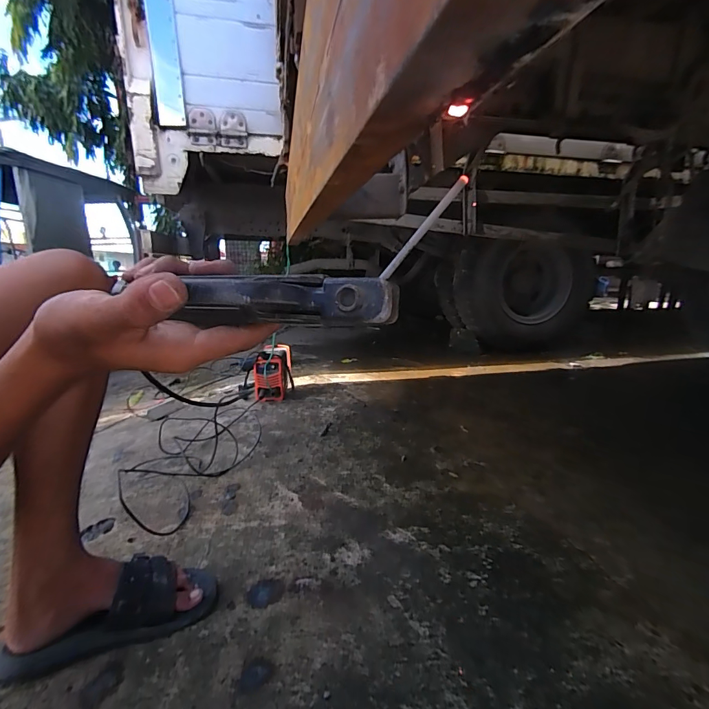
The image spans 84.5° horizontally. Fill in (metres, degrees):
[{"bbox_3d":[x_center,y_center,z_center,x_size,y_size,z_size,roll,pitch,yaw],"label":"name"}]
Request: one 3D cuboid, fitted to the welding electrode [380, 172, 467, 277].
[{"bbox_3d":[0.036,-0.066,0.206,0.004,0.065,0.005,40,13,-5],"label":"welding electrode"}]

